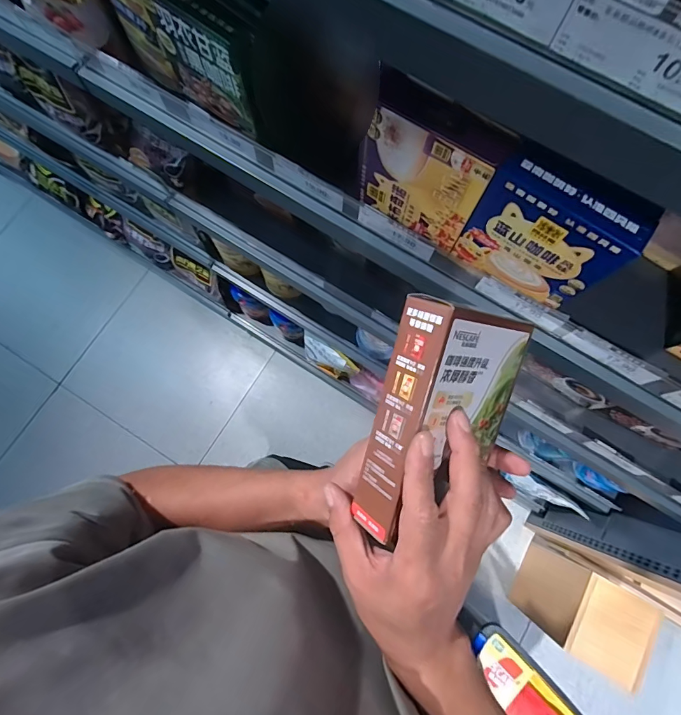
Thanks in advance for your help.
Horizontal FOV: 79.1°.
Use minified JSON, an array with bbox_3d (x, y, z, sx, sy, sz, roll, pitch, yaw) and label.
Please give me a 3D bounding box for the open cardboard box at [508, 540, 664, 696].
[{"bbox_3d":[0.668,0.704,1.165,0.185,0.360,0.202,29,79,6],"label":"open cardboard box"}]

